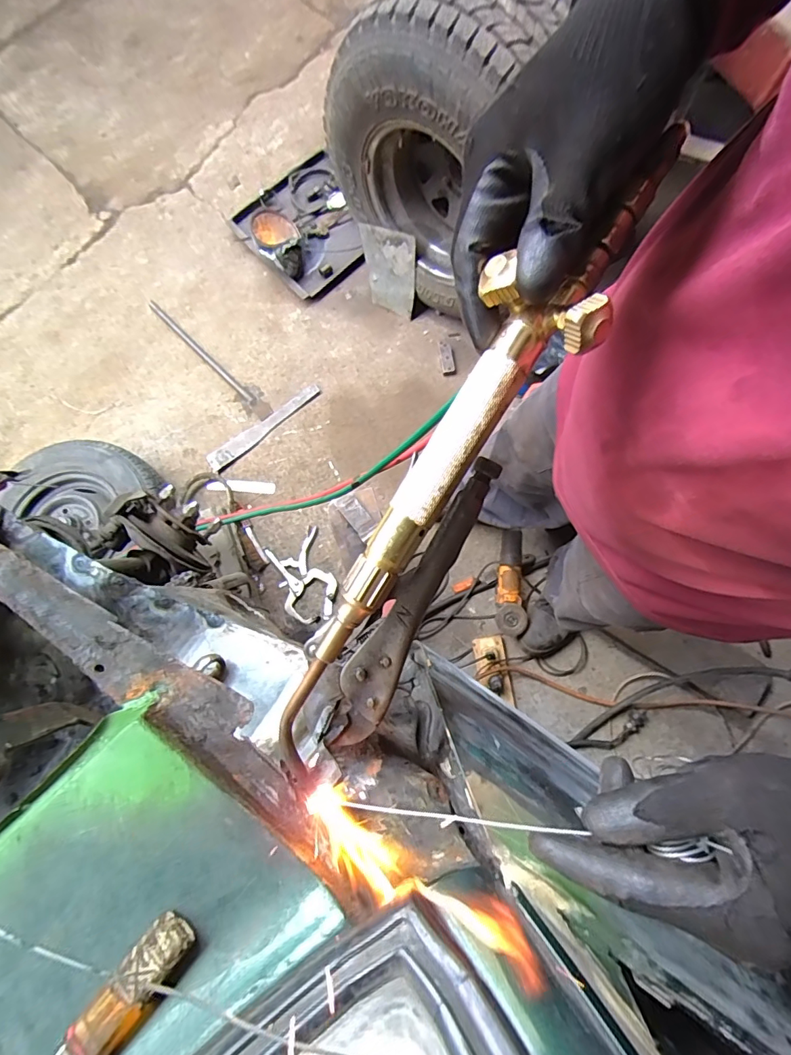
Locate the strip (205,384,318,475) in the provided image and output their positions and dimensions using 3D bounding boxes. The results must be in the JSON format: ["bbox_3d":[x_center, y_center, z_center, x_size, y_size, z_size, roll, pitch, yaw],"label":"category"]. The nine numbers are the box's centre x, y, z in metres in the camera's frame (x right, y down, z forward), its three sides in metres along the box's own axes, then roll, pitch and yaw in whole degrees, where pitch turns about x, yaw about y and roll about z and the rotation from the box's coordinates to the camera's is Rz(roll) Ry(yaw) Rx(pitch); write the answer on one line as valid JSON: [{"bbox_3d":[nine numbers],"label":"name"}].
[{"bbox_3d":[-0.413,-0.318,1.493,0.412,0.016,0.068,-37,77,-6],"label":"strip"}]

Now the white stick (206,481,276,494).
[{"bbox_3d":[-0.475,-0.126,1.449,0.209,0.012,0.029,3,76,4],"label":"white stick"}]

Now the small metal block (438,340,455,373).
[{"bbox_3d":[0.167,-0.561,1.541,0.043,0.019,0.116,-8,76,1],"label":"small metal block"}]

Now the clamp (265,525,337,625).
[{"bbox_3d":[-0.264,0.145,1.369,0.159,0.030,0.261,-22,76,-3],"label":"clamp"}]

